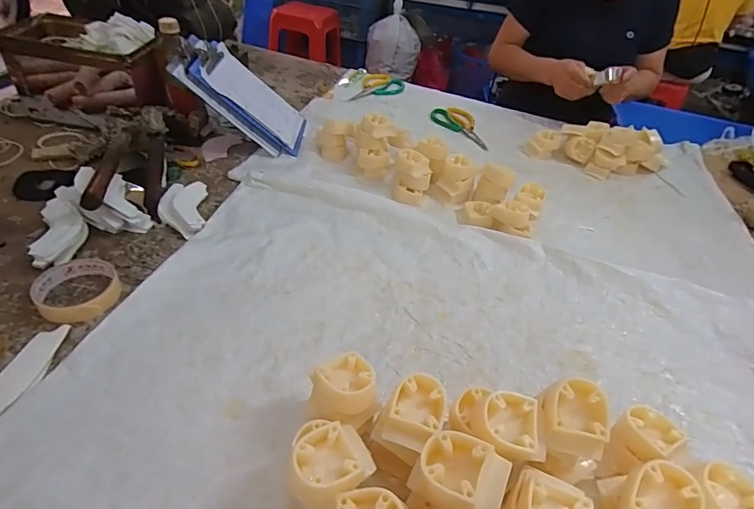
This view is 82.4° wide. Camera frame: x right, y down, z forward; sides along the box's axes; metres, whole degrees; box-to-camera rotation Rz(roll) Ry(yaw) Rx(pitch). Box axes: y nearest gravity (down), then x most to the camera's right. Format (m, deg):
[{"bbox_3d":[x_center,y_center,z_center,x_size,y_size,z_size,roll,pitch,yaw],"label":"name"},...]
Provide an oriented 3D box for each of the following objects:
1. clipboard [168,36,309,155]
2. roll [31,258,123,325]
[{"bbox_3d":[-0.244,-0.294,0.808,0.247,0.030,0.150,35,42,-27],"label":"clipboard"},{"bbox_3d":[-0.349,0.041,0.503,0.084,0.021,0.096,-27,51,-35],"label":"roll"}]

